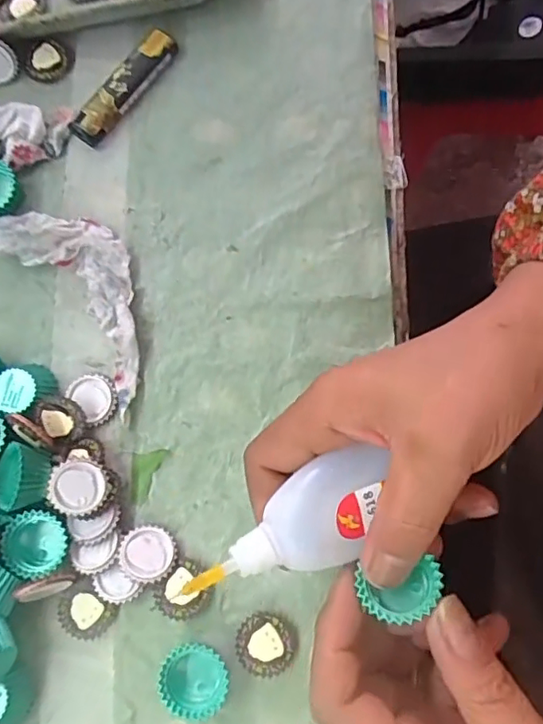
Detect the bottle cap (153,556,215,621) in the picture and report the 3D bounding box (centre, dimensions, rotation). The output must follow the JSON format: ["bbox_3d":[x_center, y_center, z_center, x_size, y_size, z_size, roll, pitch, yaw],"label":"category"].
[{"bbox_3d":[-0.043,0.114,0.285,0.025,0.008,0.029,35,83,9],"label":"bottle cap"}]

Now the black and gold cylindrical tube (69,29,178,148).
[{"bbox_3d":[-0.086,-0.161,0.337,0.019,0.011,0.078,38,84,9],"label":"black and gold cylindrical tube"}]

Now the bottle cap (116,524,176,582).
[{"bbox_3d":[-0.062,0.095,0.286,0.028,0.005,0.027,6,56,-9],"label":"bottle cap"}]

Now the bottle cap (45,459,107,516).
[{"bbox_3d":[-0.095,0.061,0.281,0.027,0.004,0.026,1,86,-17],"label":"bottle cap"}]

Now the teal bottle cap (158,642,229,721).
[{"bbox_3d":[-0.037,0.150,0.273,0.030,0.016,0.030,-1,79,3],"label":"teal bottle cap"}]

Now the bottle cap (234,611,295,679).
[{"bbox_3d":[-0.003,0.137,0.278,0.028,0.007,0.028,-1,79,3],"label":"bottle cap"}]

